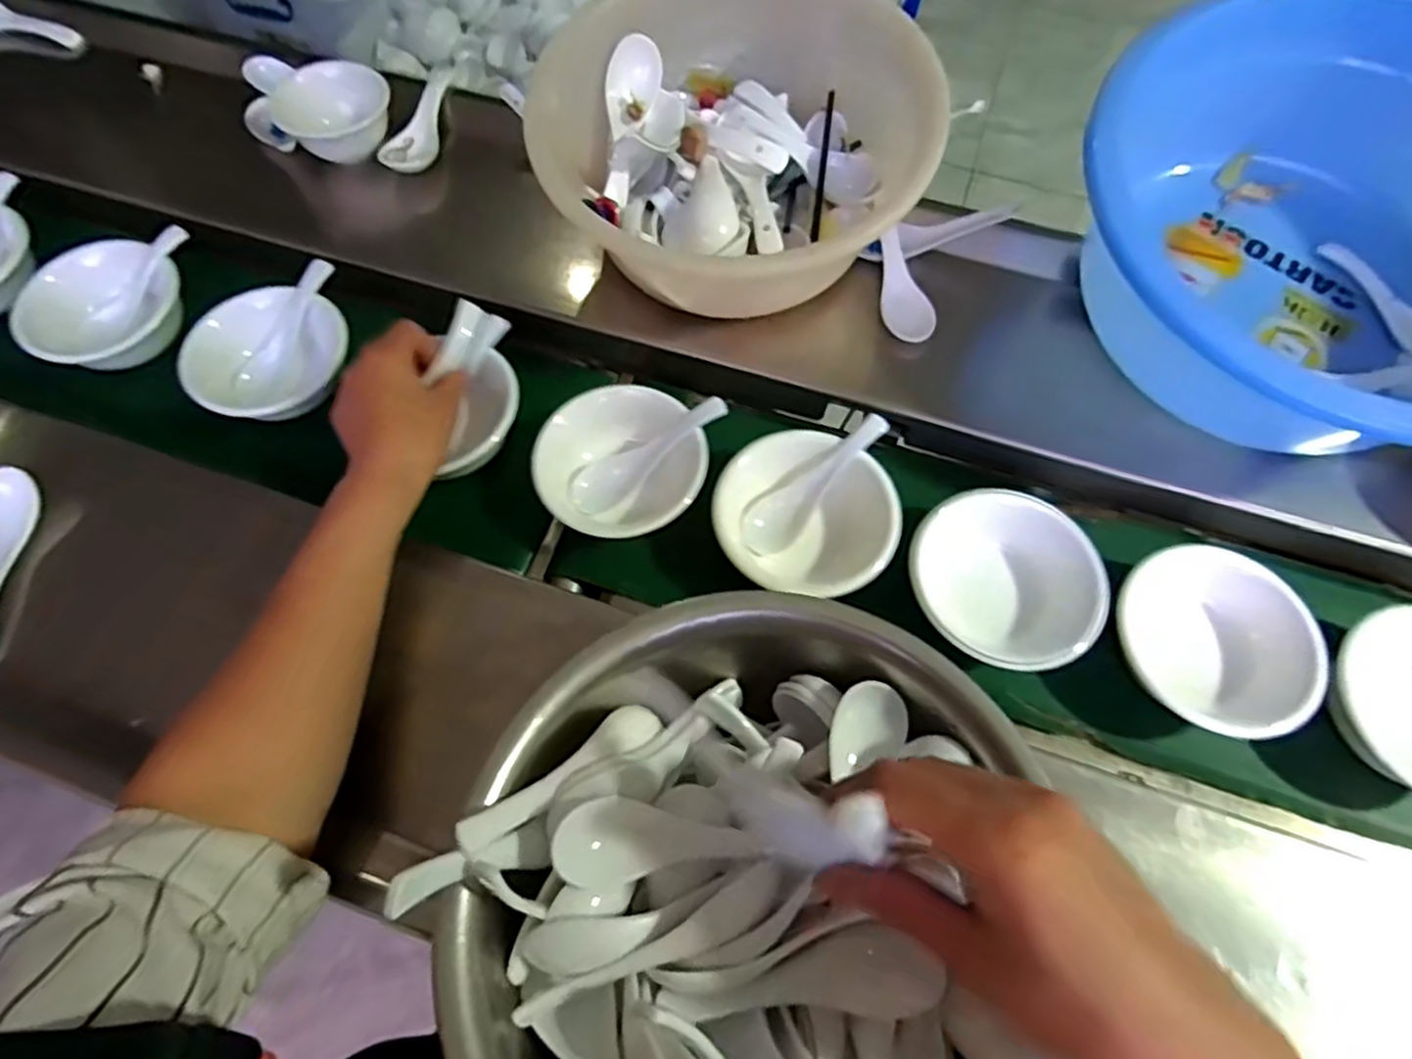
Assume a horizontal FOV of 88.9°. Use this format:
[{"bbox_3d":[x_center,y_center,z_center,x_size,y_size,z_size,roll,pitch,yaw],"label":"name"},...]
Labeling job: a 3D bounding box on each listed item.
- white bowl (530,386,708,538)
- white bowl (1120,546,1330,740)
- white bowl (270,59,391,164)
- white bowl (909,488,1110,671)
[{"bbox_3d":[-0.060,-0.044,0.490,0.120,0.058,0.104,13,68,3],"label":"white bowl"},{"bbox_3d":[0.312,0.069,0.445,0.108,0.050,0.114,1,68,-2],"label":"white bowl"},{"bbox_3d":[-0.302,-0.344,0.589,0.082,0.038,0.082,1,68,-2],"label":"white bowl"},{"bbox_3d":[0.185,0.031,0.454,0.113,0.039,0.109,1,68,-2],"label":"white bowl"}]

